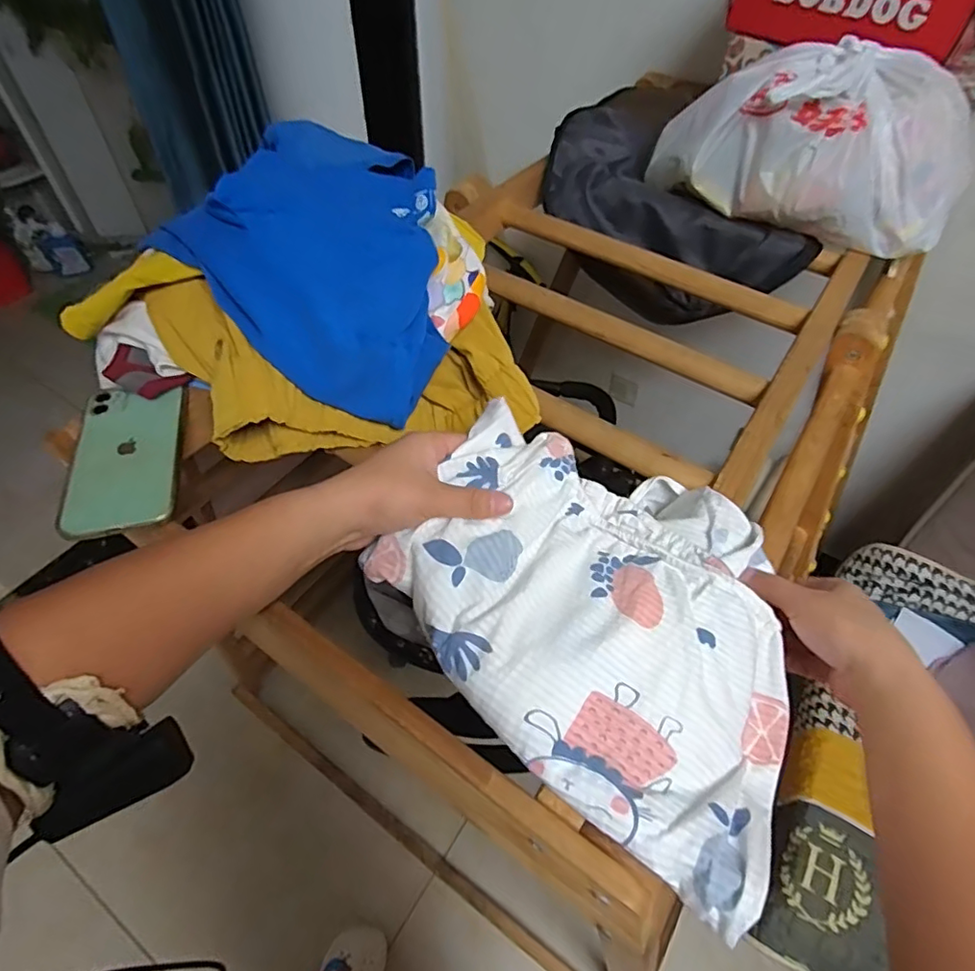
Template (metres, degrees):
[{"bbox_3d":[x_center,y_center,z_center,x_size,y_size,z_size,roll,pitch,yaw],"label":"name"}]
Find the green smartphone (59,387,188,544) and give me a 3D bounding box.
[{"bbox_3d":[-0.274,-0.023,0.430,0.075,0.013,0.137,-11,53,-10],"label":"green smartphone"}]

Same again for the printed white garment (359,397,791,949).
[{"bbox_3d":[0.087,0.066,0.368,0.270,0.078,0.243,32,57,21],"label":"printed white garment"}]

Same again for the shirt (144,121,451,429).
[{"bbox_3d":[-0.142,-0.202,0.491,0.215,0.103,0.304,-34,60,-25],"label":"shirt"}]

